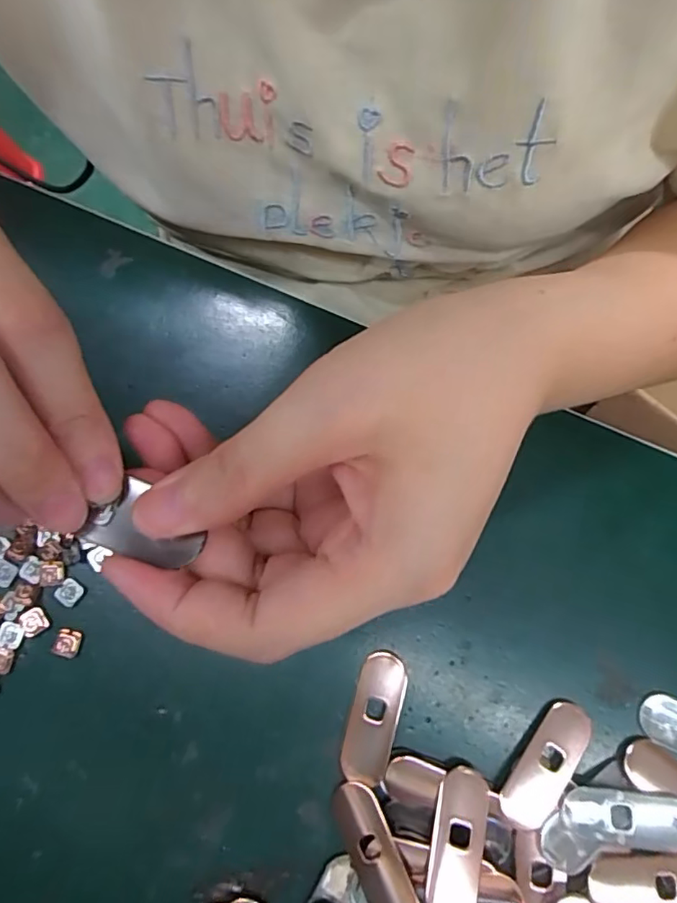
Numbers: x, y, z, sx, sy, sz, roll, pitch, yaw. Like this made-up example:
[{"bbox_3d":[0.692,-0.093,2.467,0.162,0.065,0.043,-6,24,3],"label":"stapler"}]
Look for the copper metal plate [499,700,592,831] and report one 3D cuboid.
[{"bbox_3d":[0.082,0.123,0.217,0.019,0.005,0.049,34,73,15],"label":"copper metal plate"}]

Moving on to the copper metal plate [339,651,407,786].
[{"bbox_3d":[0.014,0.108,0.222,0.020,0.004,0.048,14,77,5],"label":"copper metal plate"}]

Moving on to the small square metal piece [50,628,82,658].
[{"bbox_3d":[-0.114,0.081,0.231,0.010,0.004,0.011,16,77,5],"label":"small square metal piece"}]

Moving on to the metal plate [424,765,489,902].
[{"bbox_3d":[0.044,0.148,0.206,0.019,0.007,0.051,13,77,4],"label":"metal plate"}]

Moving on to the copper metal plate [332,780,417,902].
[{"bbox_3d":[0.014,0.154,0.209,0.018,0.004,0.051,-34,65,10],"label":"copper metal plate"}]

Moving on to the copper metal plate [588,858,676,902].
[{"bbox_3d":[0.118,0.161,0.203,0.049,0.004,0.018,1,76,1],"label":"copper metal plate"}]

